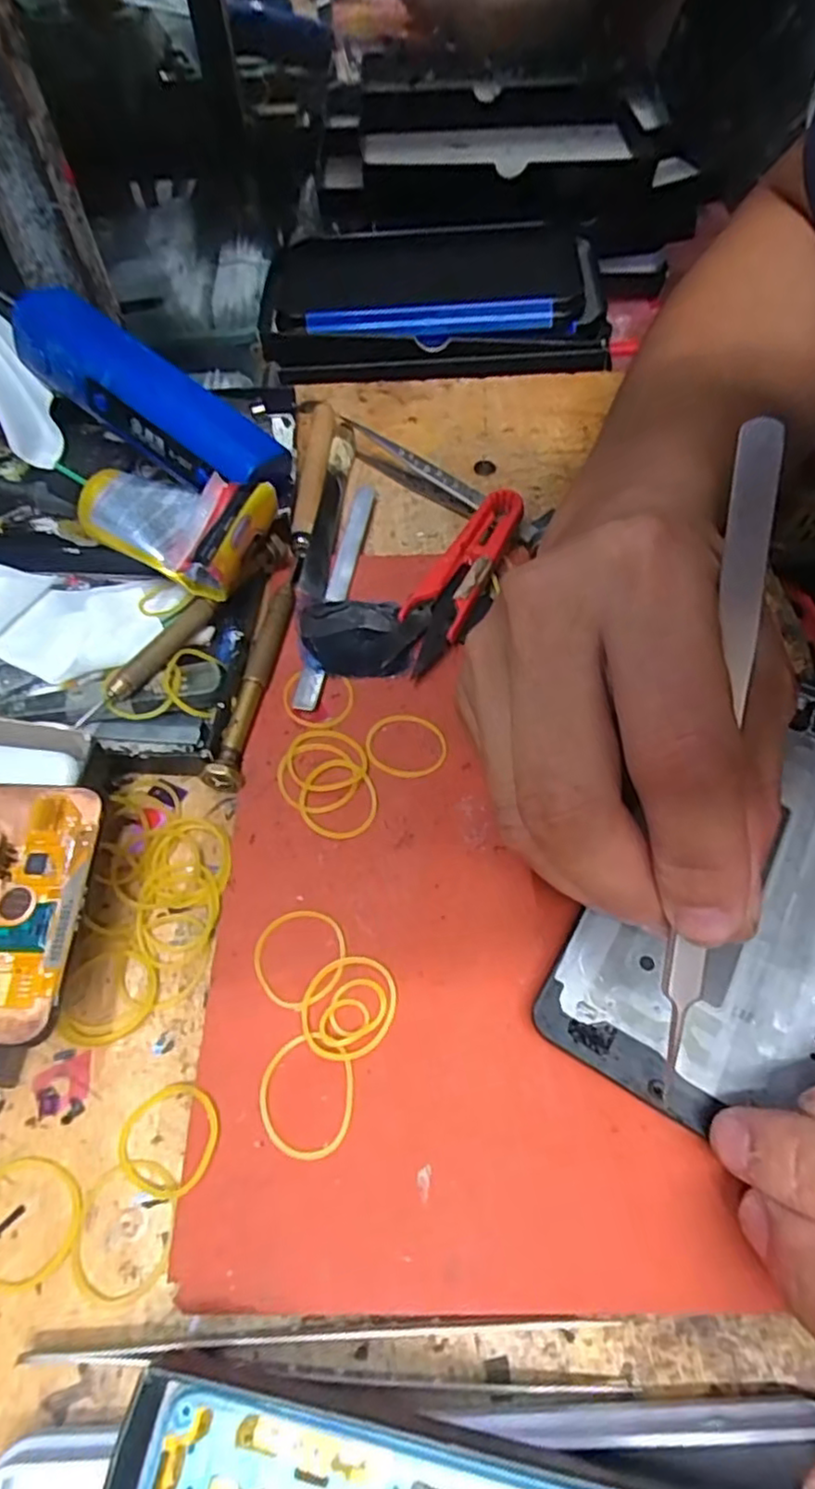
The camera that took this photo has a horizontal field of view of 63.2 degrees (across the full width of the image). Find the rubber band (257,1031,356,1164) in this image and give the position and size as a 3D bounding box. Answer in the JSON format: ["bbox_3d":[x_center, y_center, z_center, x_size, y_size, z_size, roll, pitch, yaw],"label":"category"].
[{"bbox_3d":[-0.027,0.093,0.176,0.025,0.004,0.029,4,58,3],"label":"rubber band"}]

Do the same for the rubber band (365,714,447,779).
[{"bbox_3d":[0.000,-0.001,0.235,0.028,0.004,0.026,-1,57,1],"label":"rubber band"}]

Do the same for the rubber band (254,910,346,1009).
[{"bbox_3d":[-0.032,0.062,0.196,0.027,0.004,0.028,-9,58,-5],"label":"rubber band"}]

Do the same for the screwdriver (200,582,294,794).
[{"bbox_3d":[-0.058,-0.025,0.249,0.013,0.009,0.089,7,58,5],"label":"screwdriver"}]

